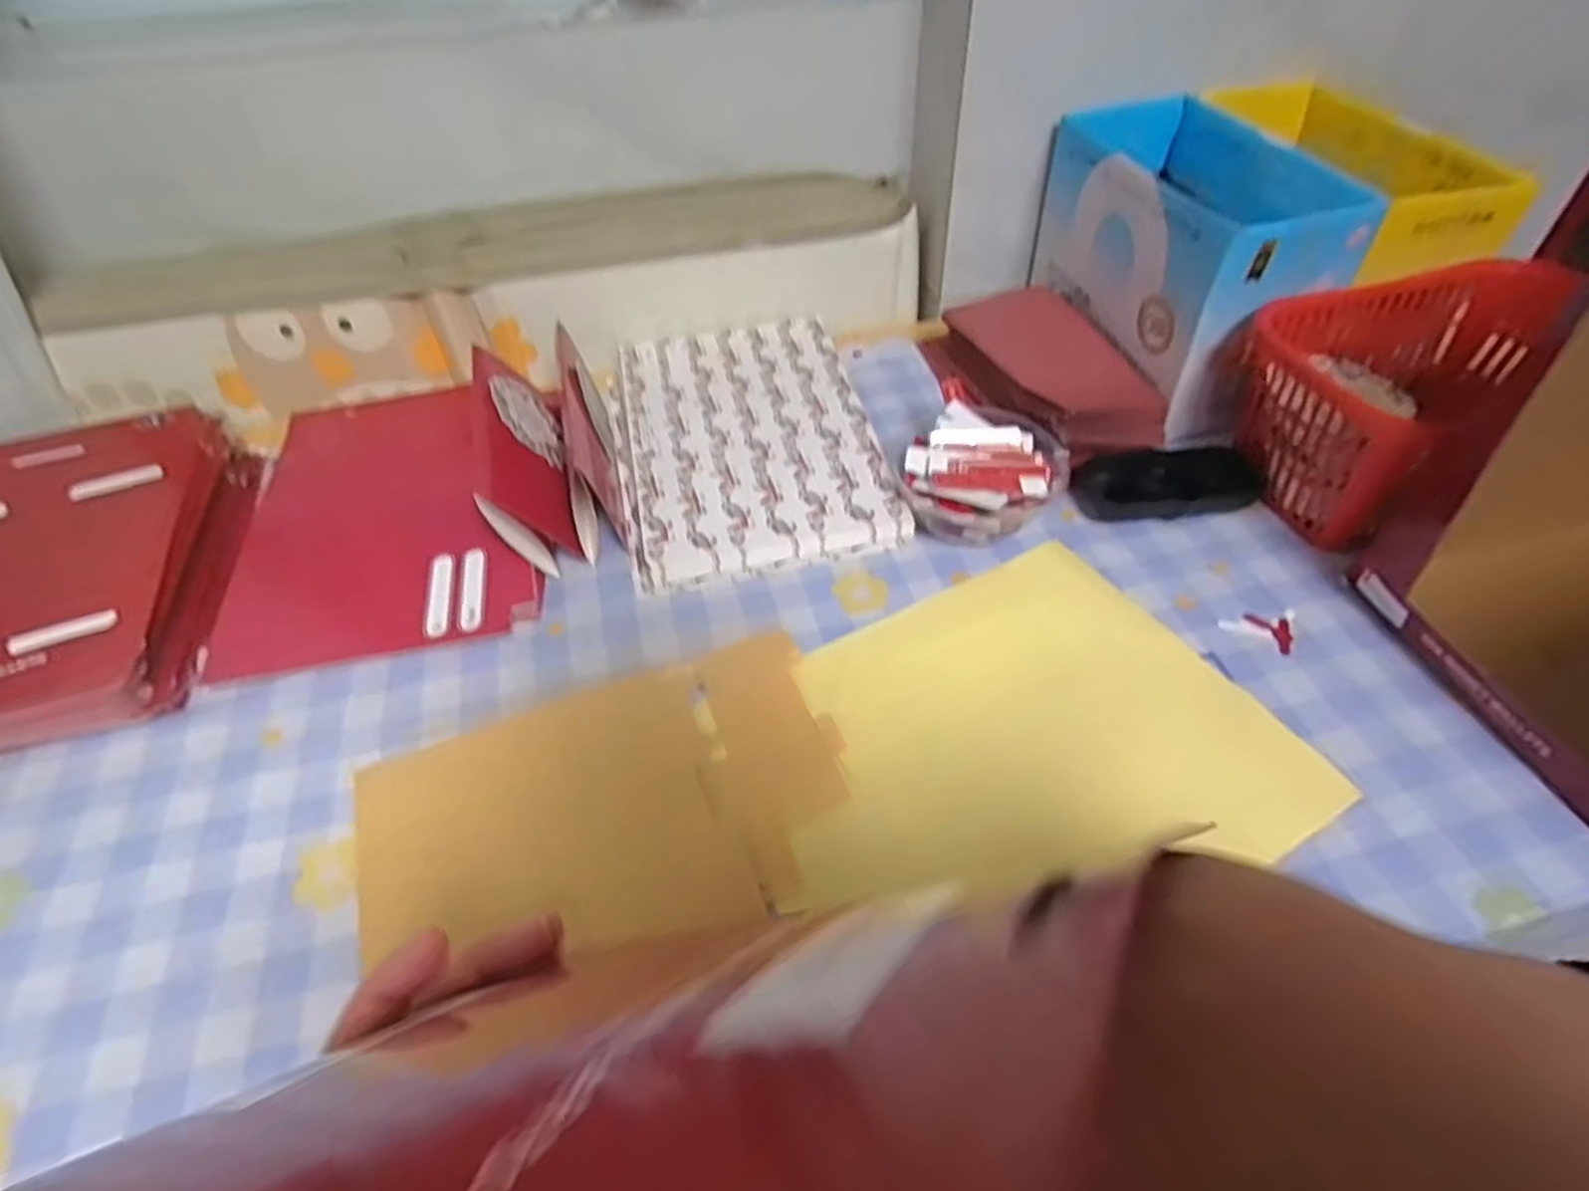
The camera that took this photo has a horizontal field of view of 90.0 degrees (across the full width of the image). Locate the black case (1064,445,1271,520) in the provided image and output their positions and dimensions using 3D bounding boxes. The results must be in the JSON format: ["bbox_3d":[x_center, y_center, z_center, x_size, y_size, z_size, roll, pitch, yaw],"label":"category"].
[{"bbox_3d":[0.254,-0.079,0.540,0.121,0.019,0.054,1,50,3],"label":"black case"}]

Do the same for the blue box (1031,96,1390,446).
[{"bbox_3d":[0.287,-0.253,0.596,0.112,0.147,0.229,-11,48,-8],"label":"blue box"}]

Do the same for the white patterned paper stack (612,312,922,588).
[{"bbox_3d":[-0.040,-0.122,0.589,0.182,0.019,0.257,-12,51,-7],"label":"white patterned paper stack"}]

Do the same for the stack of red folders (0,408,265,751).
[{"bbox_3d":[-0.485,-0.013,0.504,0.228,0.037,0.262,-13,51,-8],"label":"stack of red folders"}]

